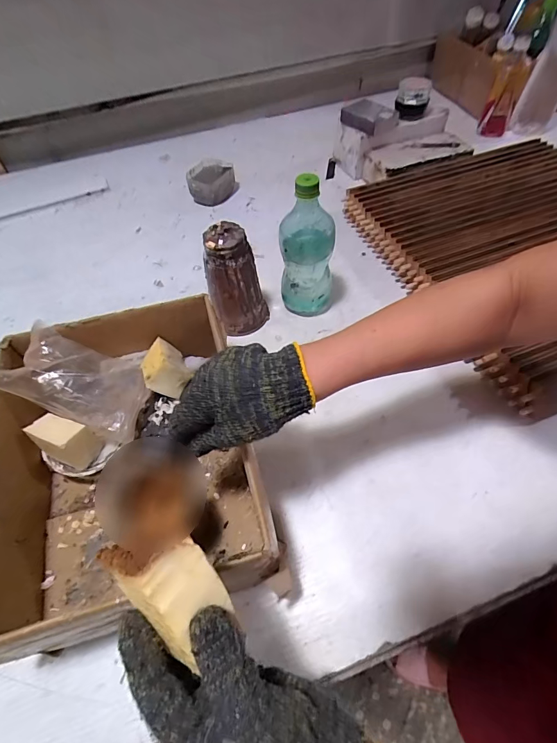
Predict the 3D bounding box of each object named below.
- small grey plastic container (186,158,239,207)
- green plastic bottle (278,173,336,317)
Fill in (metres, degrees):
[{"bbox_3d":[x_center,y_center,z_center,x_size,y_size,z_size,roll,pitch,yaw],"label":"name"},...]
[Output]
[{"bbox_3d":[-0.142,-0.406,0.814,0.100,0.052,0.113,-2,55,3],"label":"small grey plastic container"},{"bbox_3d":[0.039,-0.171,0.536,0.072,0.203,0.070,-6,55,0],"label":"green plastic bottle"}]

